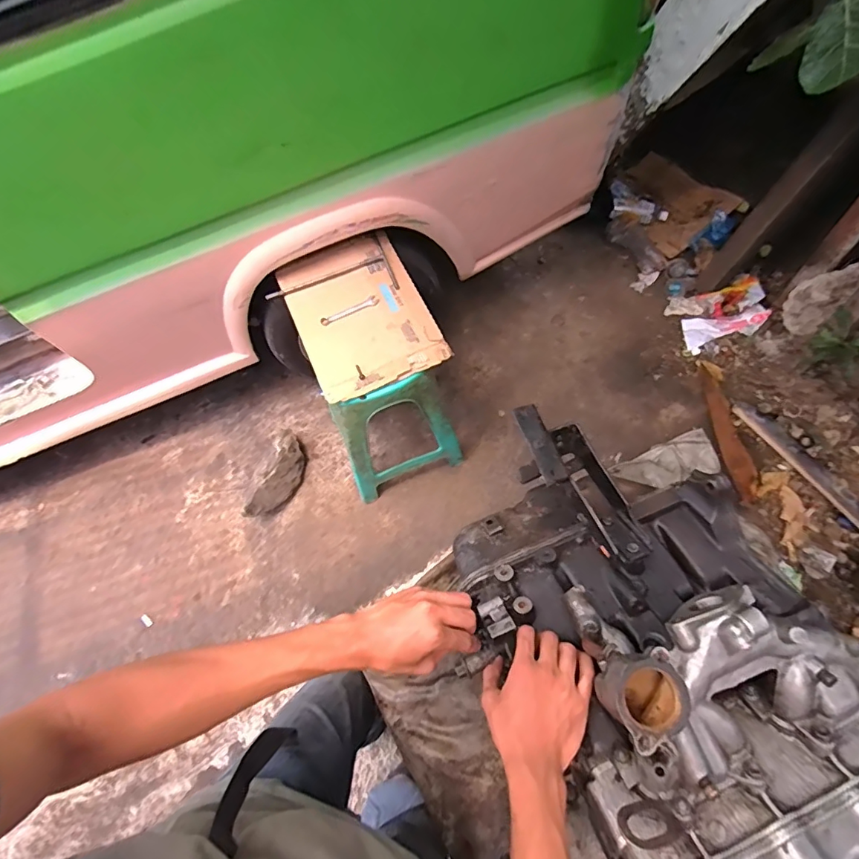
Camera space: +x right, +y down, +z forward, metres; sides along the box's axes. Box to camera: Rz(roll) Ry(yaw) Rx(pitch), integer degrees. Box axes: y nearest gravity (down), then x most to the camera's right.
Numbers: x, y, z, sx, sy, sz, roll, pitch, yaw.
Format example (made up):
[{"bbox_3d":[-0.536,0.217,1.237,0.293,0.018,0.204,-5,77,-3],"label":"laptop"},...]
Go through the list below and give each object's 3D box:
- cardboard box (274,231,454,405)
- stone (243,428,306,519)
[{"bbox_3d":[-0.152,-0.254,1.070,0.282,0.038,0.365,-25,74,-7],"label":"cardboard box"},{"bbox_3d":[-0.434,0.138,1.405,0.090,0.098,0.278,10,64,8],"label":"stone"}]

